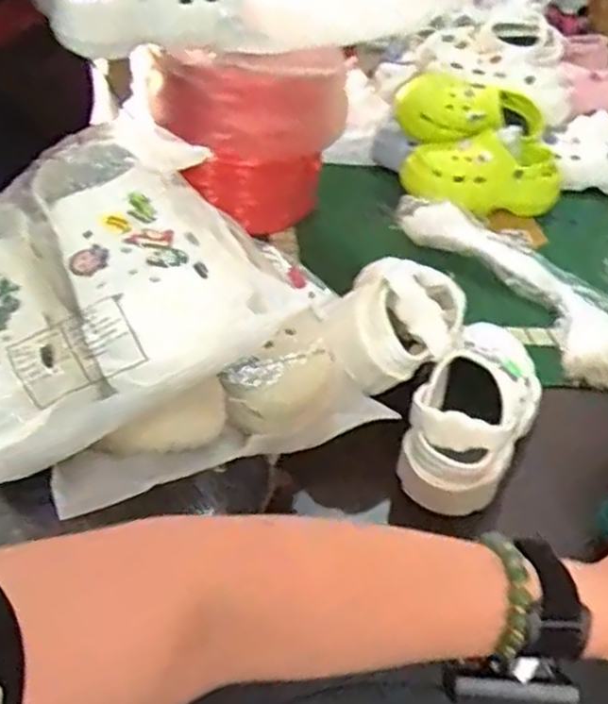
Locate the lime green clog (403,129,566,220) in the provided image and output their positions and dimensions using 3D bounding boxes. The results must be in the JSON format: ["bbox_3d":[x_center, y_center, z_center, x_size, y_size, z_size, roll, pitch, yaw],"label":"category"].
[{"bbox_3d":[0.313,-0.309,1.253,0.275,0.110,0.103,-7,39,-18],"label":"lime green clog"}]

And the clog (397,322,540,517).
[{"bbox_3d":[0.184,0.058,0.776,0.107,0.091,0.231,24,40,20],"label":"clog"}]

